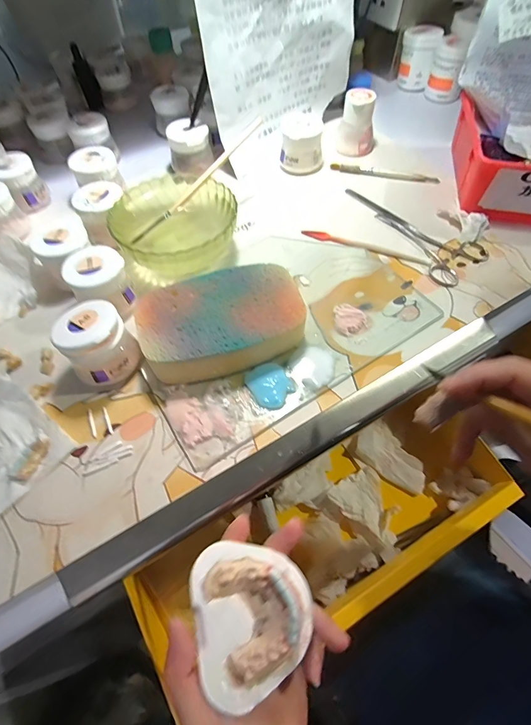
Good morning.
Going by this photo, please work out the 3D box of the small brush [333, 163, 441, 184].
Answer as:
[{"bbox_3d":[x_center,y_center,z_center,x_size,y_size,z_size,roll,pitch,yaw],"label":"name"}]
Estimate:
[{"bbox_3d":[0.149,-0.238,0.459,0.132,0.012,0.014,12,59,9],"label":"small brush"}]

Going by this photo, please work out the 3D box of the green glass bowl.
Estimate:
[{"bbox_3d":[-0.088,-0.136,0.376,0.120,0.048,0.129,-36,64,-19],"label":"green glass bowl"}]

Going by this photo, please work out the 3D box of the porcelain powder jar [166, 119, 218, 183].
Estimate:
[{"bbox_3d":[-0.093,-0.266,0.455,0.049,0.049,0.045,-1,58,1],"label":"porcelain powder jar"}]

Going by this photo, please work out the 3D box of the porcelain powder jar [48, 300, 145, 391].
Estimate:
[{"bbox_3d":[-0.133,-0.012,0.293,0.050,0.056,0.048,-1,58,1],"label":"porcelain powder jar"}]

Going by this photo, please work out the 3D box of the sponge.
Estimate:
[{"bbox_3d":[-0.036,-0.035,0.310,0.133,0.033,0.089,-15,59,-7],"label":"sponge"}]

